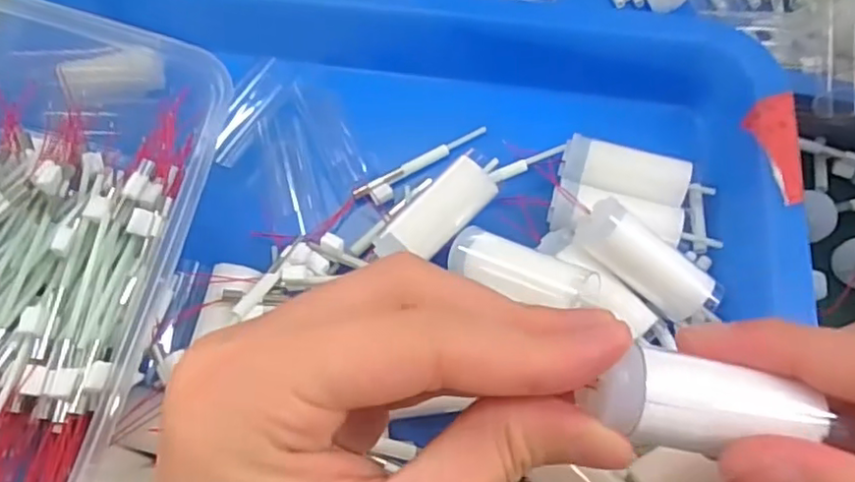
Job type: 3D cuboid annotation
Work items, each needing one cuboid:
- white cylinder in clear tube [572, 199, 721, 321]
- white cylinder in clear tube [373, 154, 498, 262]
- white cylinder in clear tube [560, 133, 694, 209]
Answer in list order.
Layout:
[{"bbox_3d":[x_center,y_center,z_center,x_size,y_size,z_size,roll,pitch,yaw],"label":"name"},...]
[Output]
[{"bbox_3d":[0.077,0.007,0.222,0.051,0.014,0.017,39,64,2],"label":"white cylinder in clear tube"},{"bbox_3d":[0.003,-0.009,0.234,0.049,0.014,0.016,-39,62,-2],"label":"white cylinder in clear tube"},{"bbox_3d":[0.078,-0.026,0.250,0.048,0.015,0.017,12,58,10],"label":"white cylinder in clear tube"}]

